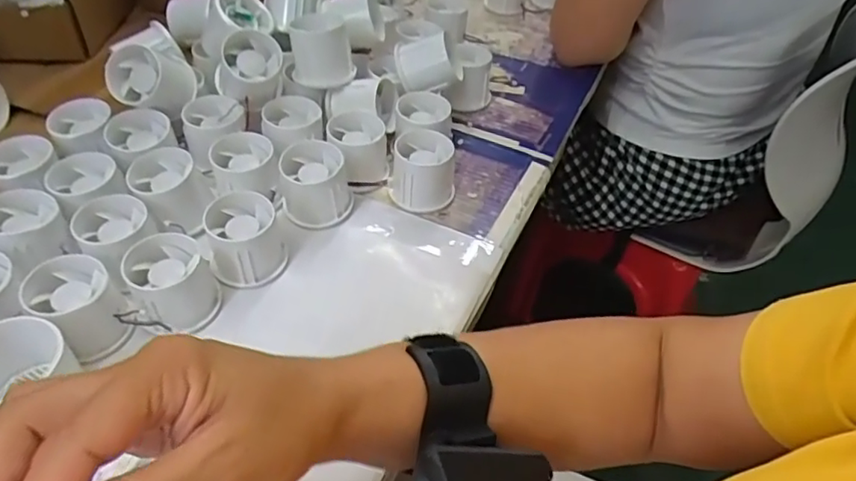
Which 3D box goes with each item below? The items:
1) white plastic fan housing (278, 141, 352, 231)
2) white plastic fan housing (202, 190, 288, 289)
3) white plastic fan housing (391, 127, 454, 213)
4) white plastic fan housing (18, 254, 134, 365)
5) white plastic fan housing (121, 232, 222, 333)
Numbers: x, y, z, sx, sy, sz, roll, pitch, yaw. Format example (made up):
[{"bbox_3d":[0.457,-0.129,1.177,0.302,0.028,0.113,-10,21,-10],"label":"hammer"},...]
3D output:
[{"bbox_3d":[-0.094,-0.047,0.490,0.056,0.059,0.056,2,46,-2],"label":"white plastic fan housing"},{"bbox_3d":[-0.138,0.000,0.446,0.054,0.055,0.050,2,46,-2],"label":"white plastic fan housing"},{"bbox_3d":[-0.004,-0.059,0.510,0.052,0.053,0.054,5,46,1],"label":"white plastic fan housing"},{"bbox_3d":[-0.233,0.043,0.395,0.055,0.048,0.049,27,50,21],"label":"white plastic fan housing"},{"bbox_3d":[-0.178,0.031,0.415,0.053,0.049,0.054,2,46,-2],"label":"white plastic fan housing"}]

